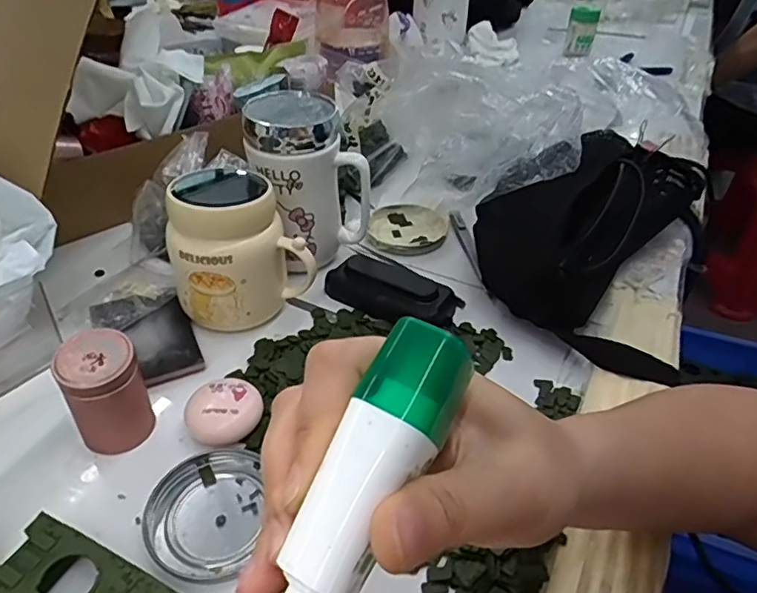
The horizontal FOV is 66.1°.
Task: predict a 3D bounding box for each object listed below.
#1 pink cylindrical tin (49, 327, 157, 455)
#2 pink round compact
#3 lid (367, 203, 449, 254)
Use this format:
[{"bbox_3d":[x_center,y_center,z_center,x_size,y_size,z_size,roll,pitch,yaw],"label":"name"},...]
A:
[{"bbox_3d":[-0.166,0.059,0.357,0.043,0.068,0.040,2,40,-2],"label":"pink cylindrical tin"},{"bbox_3d":[-0.101,0.075,0.384,0.046,0.023,0.049,2,40,-2],"label":"pink round compact"},{"bbox_3d":[0.029,-0.067,0.571,0.076,0.007,0.078,1,39,-1],"label":"lid"}]

